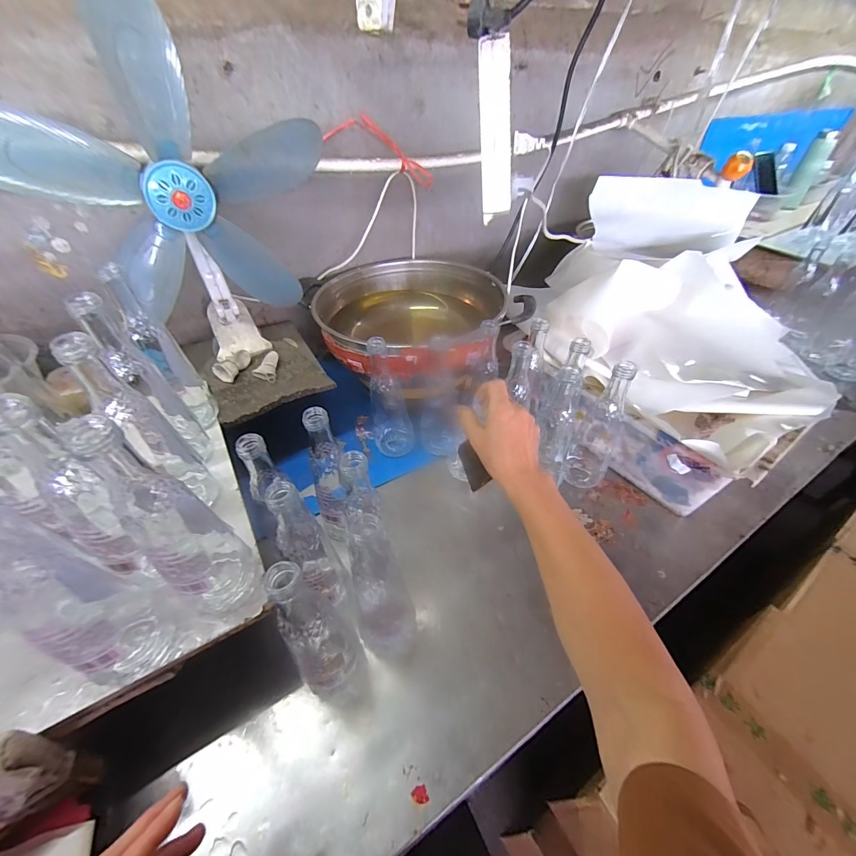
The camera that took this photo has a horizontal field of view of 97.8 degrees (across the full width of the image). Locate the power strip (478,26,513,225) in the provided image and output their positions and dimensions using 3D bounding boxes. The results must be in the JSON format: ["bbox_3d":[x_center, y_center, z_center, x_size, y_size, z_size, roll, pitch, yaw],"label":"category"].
[{"bbox_3d":[0.082,-0.351,0.447,0.032,0.175,0.021,-11,25,-12],"label":"power strip"}]

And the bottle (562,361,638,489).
[{"bbox_3d":[0.255,-0.001,0.546,0.071,0.203,0.076,32,53,25],"label":"bottle"}]

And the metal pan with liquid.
[{"bbox_3d":[-0.038,-0.202,0.683,0.318,0.102,0.358,-32,56,-28],"label":"metal pan with liquid"}]

